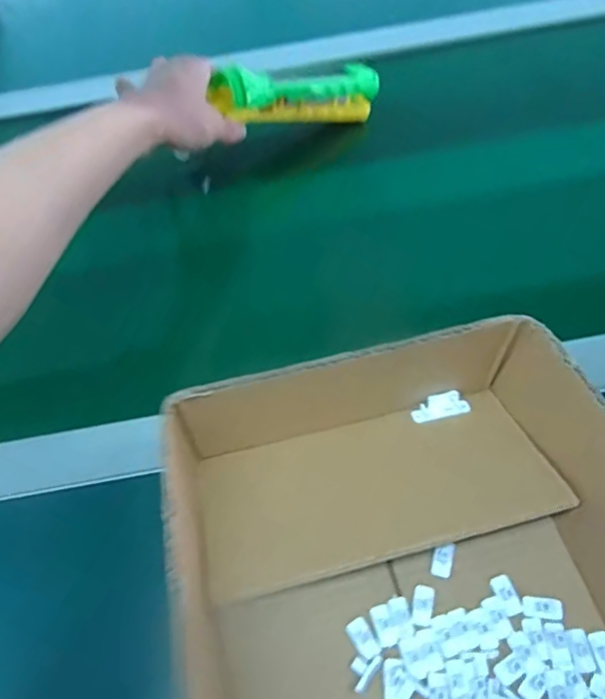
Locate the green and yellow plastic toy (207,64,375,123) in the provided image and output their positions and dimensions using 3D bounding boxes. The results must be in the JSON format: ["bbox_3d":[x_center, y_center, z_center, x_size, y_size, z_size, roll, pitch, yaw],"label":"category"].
[{"bbox_3d":[-0.002,-0.245,0.531,0.161,0.046,0.043,-13,55,-26],"label":"green and yellow plastic toy"}]

